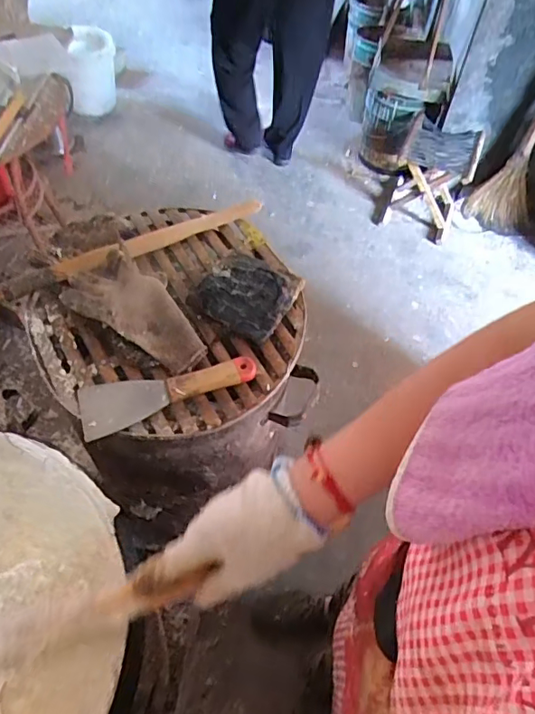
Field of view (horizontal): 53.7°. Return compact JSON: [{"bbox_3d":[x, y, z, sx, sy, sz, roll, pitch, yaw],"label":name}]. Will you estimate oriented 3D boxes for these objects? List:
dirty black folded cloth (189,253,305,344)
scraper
[{"bbox_3d":[-0.029,-0.088,0.737,0.121,0.027,0.113,28,59,15],"label":"dirty black folded cloth"},{"bbox_3d":[-0.123,0.041,0.662,0.217,0.026,0.071,-12,58,-11],"label":"scraper"}]

